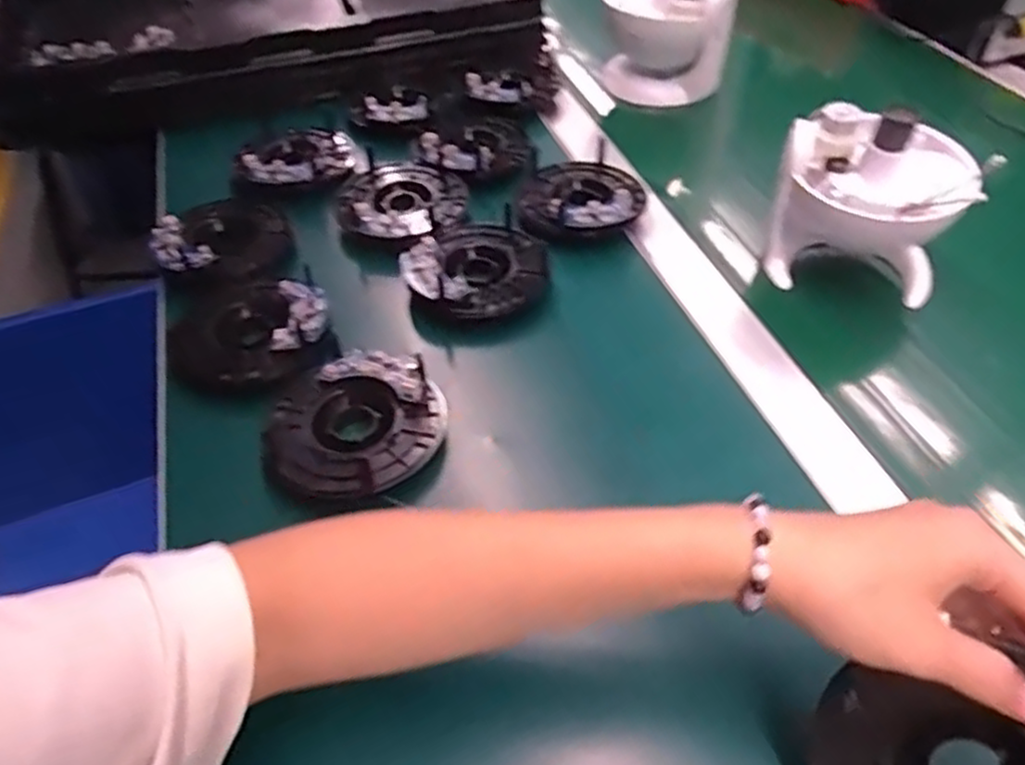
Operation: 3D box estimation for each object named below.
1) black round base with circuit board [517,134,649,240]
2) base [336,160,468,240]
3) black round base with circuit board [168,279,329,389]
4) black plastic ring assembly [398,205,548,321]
[{"bbox_3d":[0.051,-0.148,0.577,0.110,0.017,0.095,-24,51,-18],"label":"black round base with circuit board"},{"bbox_3d":[-0.089,-0.146,0.578,0.098,0.018,0.099,-1,48,1],"label":"base"},{"bbox_3d":[-0.170,-0.039,0.484,0.093,0.015,0.090,0,48,2],"label":"black round base with circuit board"},{"bbox_3d":[-0.021,-0.086,0.523,0.092,0.025,0.098,-1,48,1],"label":"black plastic ring assembly"}]

